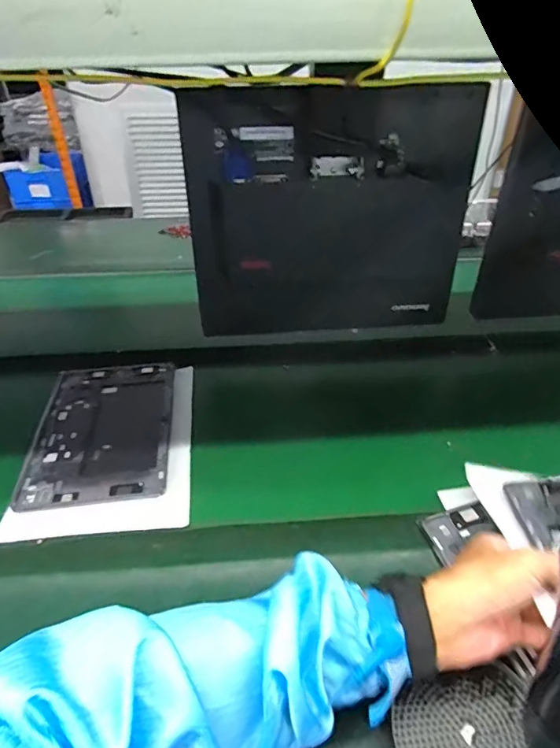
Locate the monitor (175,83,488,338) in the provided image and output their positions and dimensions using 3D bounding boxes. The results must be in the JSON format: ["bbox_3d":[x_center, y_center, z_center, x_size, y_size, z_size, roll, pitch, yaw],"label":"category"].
[{"bbox_3d":[0.066,-0.193,0.626,0.362,0.300,0.050,-5,36,-8],"label":"monitor"}]

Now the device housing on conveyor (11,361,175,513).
[{"bbox_3d":[-0.228,0.065,0.630,0.172,0.012,0.258,-3,36,-6],"label":"device housing on conveyor"}]

